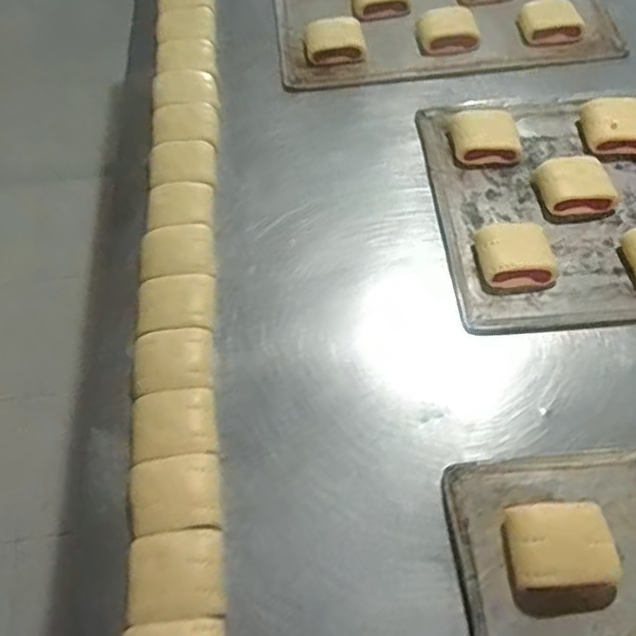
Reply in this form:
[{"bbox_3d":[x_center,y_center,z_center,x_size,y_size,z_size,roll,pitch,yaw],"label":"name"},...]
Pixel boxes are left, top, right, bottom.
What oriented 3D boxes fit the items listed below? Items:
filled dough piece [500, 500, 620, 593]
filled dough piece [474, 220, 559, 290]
[{"bbox_3d":[0.190,0.181,0.520,0.079,0.031,0.062,-3,57,-1],"label":"filled dough piece"},{"bbox_3d":[0.204,-0.067,0.680,0.074,0.022,0.076,-3,57,-1],"label":"filled dough piece"}]

